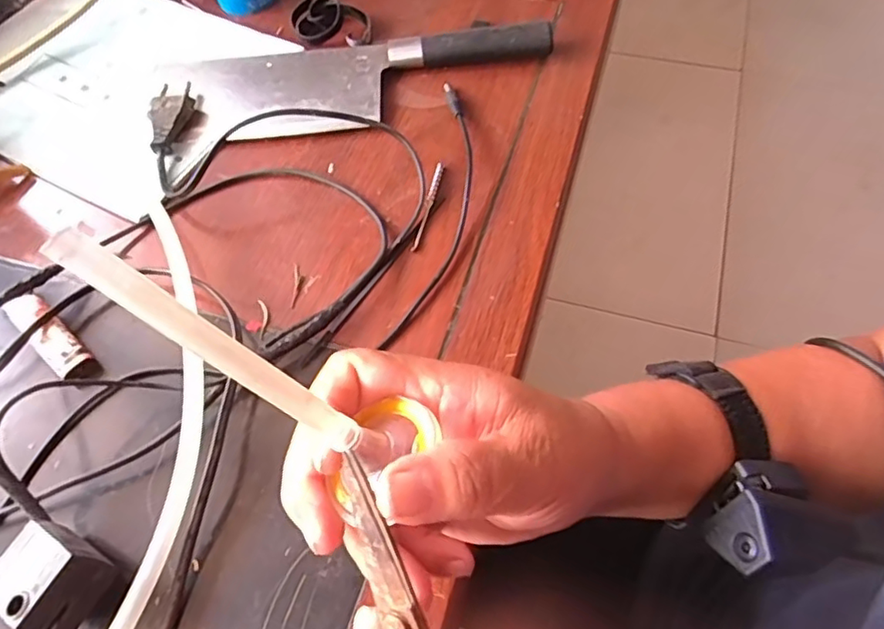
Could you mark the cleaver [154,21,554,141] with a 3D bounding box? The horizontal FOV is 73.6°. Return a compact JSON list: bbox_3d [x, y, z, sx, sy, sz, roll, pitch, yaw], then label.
[{"bbox_3d":[-0.061,-0.177,0.431,0.276,0.023,0.090,-10,61,-3],"label":"cleaver"}]

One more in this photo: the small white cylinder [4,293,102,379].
[{"bbox_3d":[-0.227,0.013,0.344,0.079,0.013,0.020,36,68,20],"label":"small white cylinder"}]

